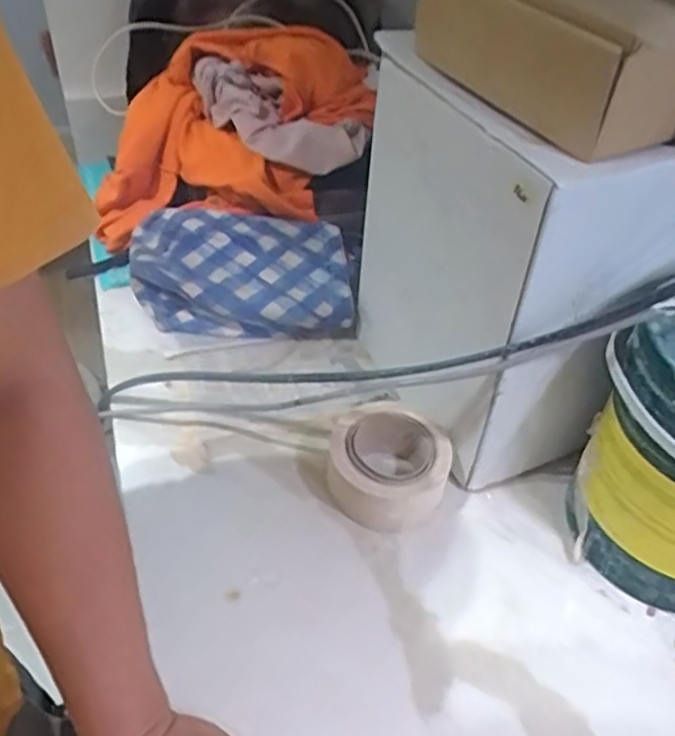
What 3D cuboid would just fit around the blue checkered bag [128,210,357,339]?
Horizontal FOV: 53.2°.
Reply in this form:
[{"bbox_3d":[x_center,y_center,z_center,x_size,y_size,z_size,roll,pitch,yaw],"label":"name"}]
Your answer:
[{"bbox_3d":[-0.108,-0.101,0.755,0.244,0.093,0.128,4,44,0],"label":"blue checkered bag"}]

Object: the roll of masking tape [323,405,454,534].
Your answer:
[{"bbox_3d":[0.043,0.085,0.601,0.113,0.053,0.100,31,50,26],"label":"roll of masking tape"}]

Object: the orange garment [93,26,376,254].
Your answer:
[{"bbox_3d":[-0.136,-0.280,0.824,0.336,0.198,0.205,2,44,-2],"label":"orange garment"}]

